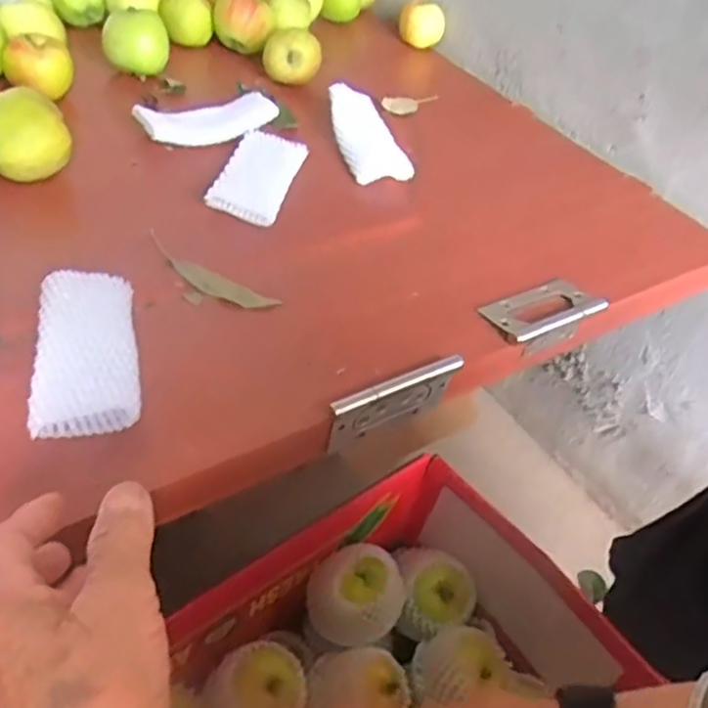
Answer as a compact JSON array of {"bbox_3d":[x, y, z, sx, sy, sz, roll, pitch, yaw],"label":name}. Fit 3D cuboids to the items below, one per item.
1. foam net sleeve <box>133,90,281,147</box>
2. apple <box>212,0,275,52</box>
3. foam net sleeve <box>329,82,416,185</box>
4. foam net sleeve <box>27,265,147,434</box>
[{"bbox_3d":[-0.130,-0.210,0.624,0.114,0.022,0.051,-23,47,-30],"label":"foam net sleeve"},{"bbox_3d":[-0.125,-0.380,0.790,0.065,0.059,0.072,-2,40,-8],"label":"apple"},{"bbox_3d":[0.009,-0.204,0.652,0.053,0.022,0.122,-14,63,-21],"label":"foam net sleeve"},{"bbox_3d":[-0.158,-0.006,0.416,0.055,0.032,0.121,-6,41,-13],"label":"foam net sleeve"}]

